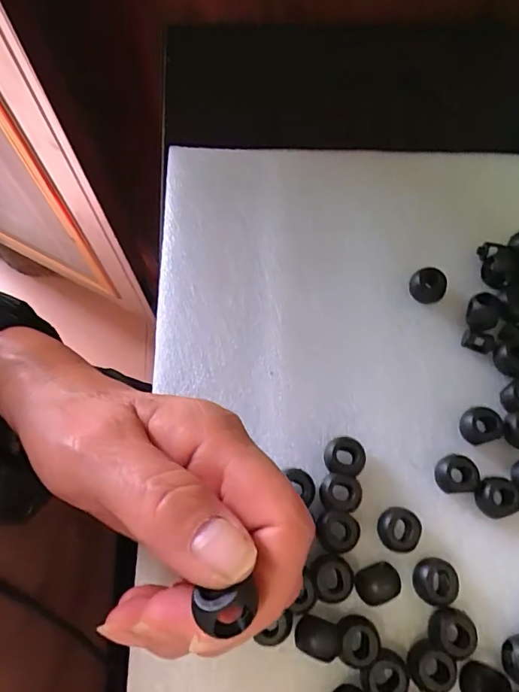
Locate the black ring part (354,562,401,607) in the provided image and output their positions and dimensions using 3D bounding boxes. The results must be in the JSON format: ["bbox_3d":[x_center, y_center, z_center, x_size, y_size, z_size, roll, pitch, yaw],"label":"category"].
[{"bbox_3d":[0.051,0.103,0.209,0.018,0.016,0.014,-25,73,-6],"label":"black ring part"}]

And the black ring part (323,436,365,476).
[{"bbox_3d":[0.040,0.053,0.229,0.019,0.013,0.017,8,72,5],"label":"black ring part"}]

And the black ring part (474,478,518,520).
[{"bbox_3d":[0.111,0.071,0.226,0.019,0.010,0.017,-17,72,-3],"label":"black ring part"}]

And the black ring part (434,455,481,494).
[{"bbox_3d":[0.093,0.061,0.228,0.018,0.013,0.017,-1,72,2],"label":"black ring part"}]

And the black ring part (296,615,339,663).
[{"bbox_3d":[0.024,0.121,0.202,0.018,0.012,0.014,18,73,8],"label":"black ring part"}]

